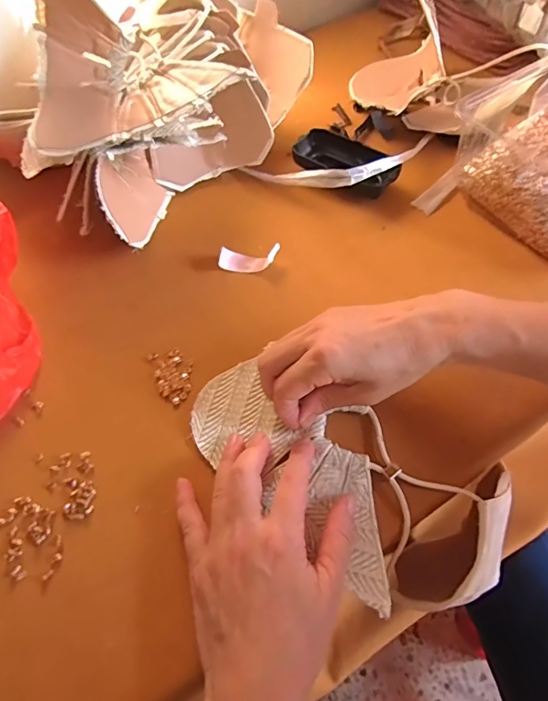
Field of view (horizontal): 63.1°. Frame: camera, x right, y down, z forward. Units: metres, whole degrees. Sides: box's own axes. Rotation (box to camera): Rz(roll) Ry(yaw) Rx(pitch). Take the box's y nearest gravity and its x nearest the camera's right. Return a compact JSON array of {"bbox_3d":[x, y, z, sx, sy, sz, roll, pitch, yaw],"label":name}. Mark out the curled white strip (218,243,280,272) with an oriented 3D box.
[{"bbox_3d":[-0.023,-0.086,0.415,0.055,0.015,0.019,-2,59,4],"label":"curled white strip"}]

